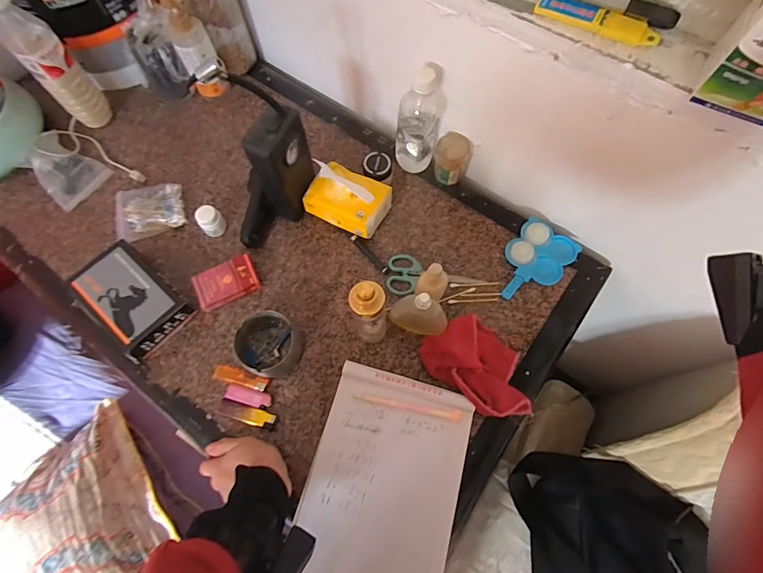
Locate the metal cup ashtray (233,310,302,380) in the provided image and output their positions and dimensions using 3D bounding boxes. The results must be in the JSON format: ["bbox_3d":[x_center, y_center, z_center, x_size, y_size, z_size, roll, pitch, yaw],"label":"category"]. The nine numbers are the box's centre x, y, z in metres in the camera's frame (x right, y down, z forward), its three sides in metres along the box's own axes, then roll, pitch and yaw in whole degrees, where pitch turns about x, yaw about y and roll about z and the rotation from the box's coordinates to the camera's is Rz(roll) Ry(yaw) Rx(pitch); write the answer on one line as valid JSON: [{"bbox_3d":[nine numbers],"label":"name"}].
[{"bbox_3d":[-0.162,0.083,0.573,0.085,0.041,0.085,0,69,0],"label":"metal cup ashtray"}]

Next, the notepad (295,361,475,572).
[{"bbox_3d":[0.002,0.256,0.513,0.186,0.011,0.271,14,71,8],"label":"notepad"}]

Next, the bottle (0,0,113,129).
[{"bbox_3d":[-0.542,-0.362,0.658,0.072,0.227,0.064,-43,75,-14],"label":"bottle"}]

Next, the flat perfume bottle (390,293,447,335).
[{"bbox_3d":[0.052,0.039,0.545,0.076,0.119,0.030,22,71,10],"label":"flat perfume bottle"}]

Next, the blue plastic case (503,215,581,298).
[{"bbox_3d":[0.236,-0.037,0.621,0.092,0.021,0.139,39,74,13],"label":"blue plastic case"}]

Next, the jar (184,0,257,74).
[{"bbox_3d":[-0.311,-0.491,0.714,0.113,0.176,0.105,0,69,0],"label":"jar"}]

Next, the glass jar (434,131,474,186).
[{"bbox_3d":[0.117,-0.211,0.665,0.053,0.078,0.054,0,69,0],"label":"glass jar"}]

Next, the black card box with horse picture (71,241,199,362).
[{"bbox_3d":[-0.375,0.022,0.595,0.160,0.056,0.112,38,74,13],"label":"black card box with horse picture"}]

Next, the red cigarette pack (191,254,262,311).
[{"bbox_3d":[-0.240,-0.005,0.618,0.093,0.027,0.061,-25,71,-9],"label":"red cigarette pack"}]

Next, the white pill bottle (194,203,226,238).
[{"bbox_3d":[-0.277,-0.106,0.647,0.037,0.045,0.034,0,69,0],"label":"white pill bottle"}]

